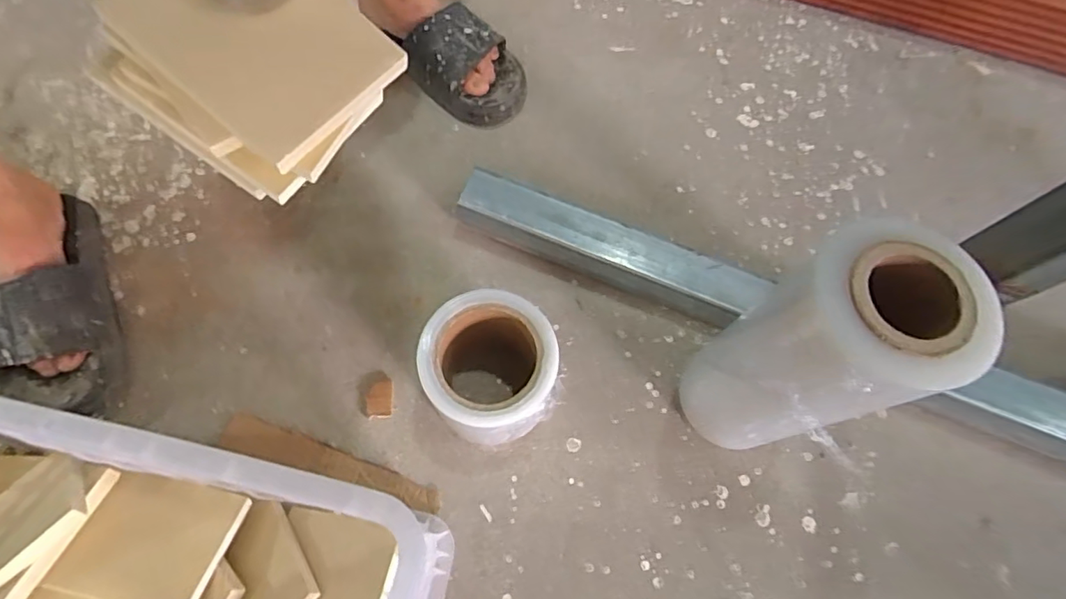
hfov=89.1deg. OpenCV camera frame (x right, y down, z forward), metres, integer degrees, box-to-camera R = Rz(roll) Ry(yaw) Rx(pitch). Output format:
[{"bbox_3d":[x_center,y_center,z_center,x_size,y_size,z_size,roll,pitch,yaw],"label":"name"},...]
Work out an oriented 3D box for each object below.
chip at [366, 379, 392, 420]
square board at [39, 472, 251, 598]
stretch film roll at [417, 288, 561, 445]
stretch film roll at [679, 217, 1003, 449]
[{"bbox_3d":[-0.143,0.093,0.507,0.023,0.005,0.035,-3,67,-5],"label":"chip"},{"bbox_3d":[-0.254,0.161,0.363,0.090,0.008,0.079,14,51,4],"label":"square board"},{"bbox_3d":[-0.036,0.066,0.470,0.106,0.118,0.106,1,67,-3],"label":"stretch film roll"},{"bbox_3d":[0.196,0.046,0.408,0.127,0.261,0.103,-38,73,-15],"label":"stretch film roll"}]

